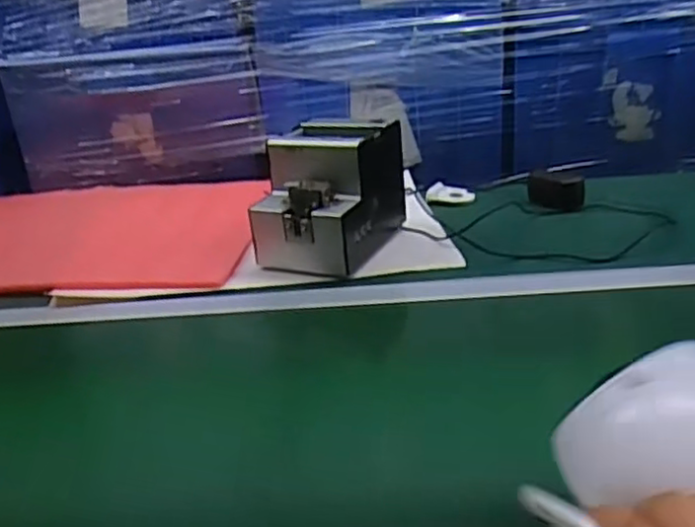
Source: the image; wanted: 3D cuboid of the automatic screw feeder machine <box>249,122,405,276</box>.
[{"bbox_3d":[-0.021,-0.087,0.840,0.121,0.142,0.176,8,26,25],"label":"automatic screw feeder machine"}]

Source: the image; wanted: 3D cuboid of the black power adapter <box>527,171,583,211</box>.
[{"bbox_3d":[0.295,-0.102,0.973,0.081,0.045,0.033,8,26,26],"label":"black power adapter"}]

